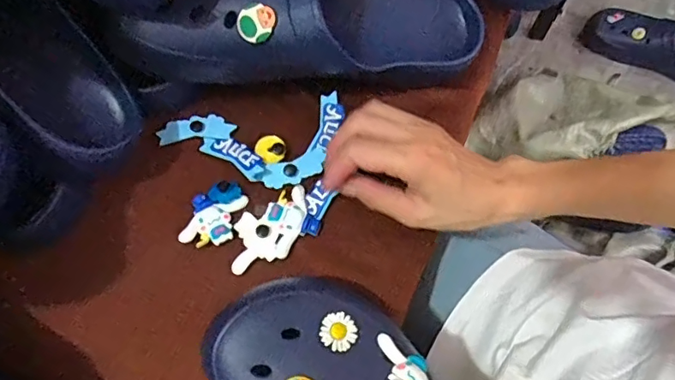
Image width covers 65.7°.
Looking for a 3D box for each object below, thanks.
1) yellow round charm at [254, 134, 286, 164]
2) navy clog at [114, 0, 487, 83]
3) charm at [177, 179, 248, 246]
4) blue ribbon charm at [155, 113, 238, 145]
[{"bbox_3d":[-0.054,-0.034,0.424,0.022,0.004,0.024,0,93,0],"label":"yellow round charm"},{"bbox_3d":[-0.018,-0.133,0.399,0.277,0.091,0.113,-8,70,-19],"label":"navy clog"},{"bbox_3d":[-0.095,0.018,0.404,0.037,0.006,0.055,17,71,5],"label":"charm"},{"bbox_3d":[-0.117,-0.051,0.436,0.063,0.007,0.024,-2,70,-2],"label":"blue ribbon charm"}]

